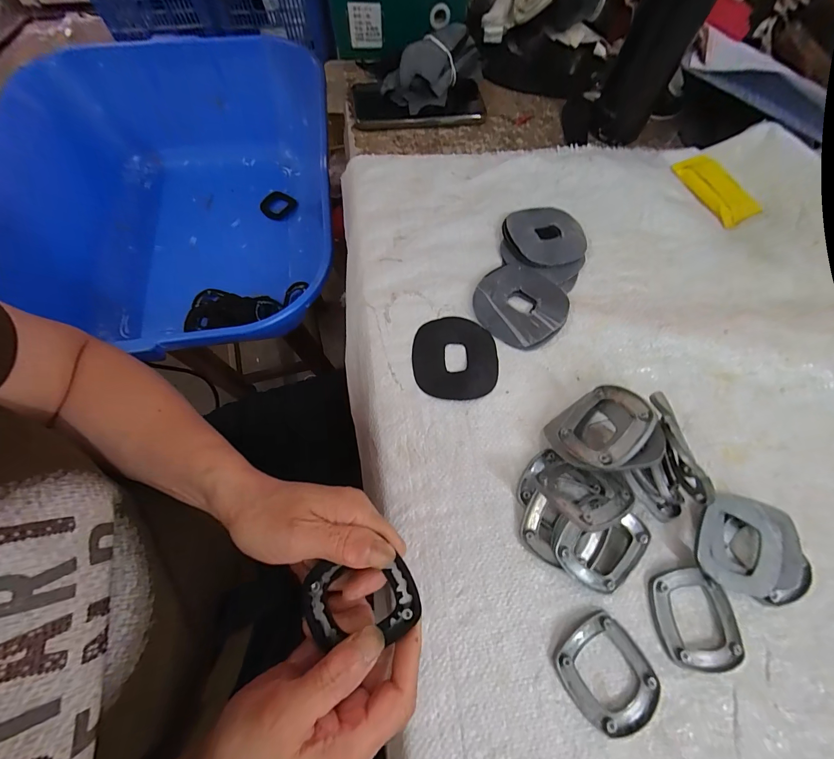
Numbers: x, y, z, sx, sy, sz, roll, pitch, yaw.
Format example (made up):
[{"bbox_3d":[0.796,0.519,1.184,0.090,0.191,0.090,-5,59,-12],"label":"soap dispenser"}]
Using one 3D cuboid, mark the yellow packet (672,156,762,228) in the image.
[{"bbox_3d":[0.346,-0.222,0.409,0.046,0.015,0.098,-21,69,-10],"label":"yellow packet"}]

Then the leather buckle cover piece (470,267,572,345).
[{"bbox_3d":[0.101,-0.074,0.341,0.082,0.015,0.082,0,67,-1],"label":"leather buckle cover piece"}]

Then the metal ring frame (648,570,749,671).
[{"bbox_3d":[0.197,0.167,0.251,0.057,0.007,0.061,-7,68,-4],"label":"metal ring frame"}]

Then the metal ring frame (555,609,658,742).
[{"bbox_3d":[0.126,0.195,0.238,0.055,0.008,0.062,-34,72,-14],"label":"metal ring frame"}]

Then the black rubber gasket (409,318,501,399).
[{"bbox_3d":[0.035,-0.021,0.322,0.075,0.004,0.080,-1,67,-1],"label":"black rubber gasket"}]

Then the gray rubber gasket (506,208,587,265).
[{"bbox_3d":[0.137,-0.151,0.374,0.077,0.009,0.074,-18,69,-8],"label":"gray rubber gasket"}]

